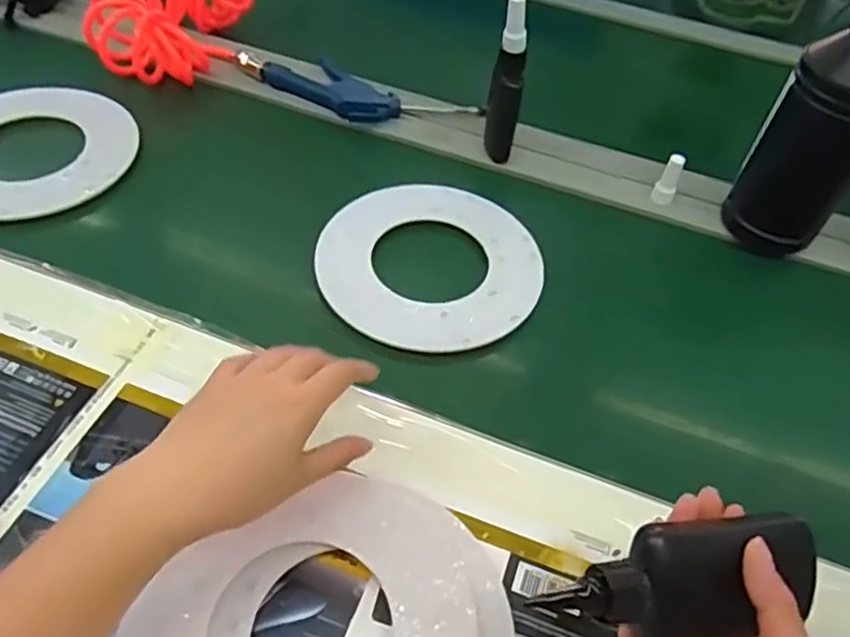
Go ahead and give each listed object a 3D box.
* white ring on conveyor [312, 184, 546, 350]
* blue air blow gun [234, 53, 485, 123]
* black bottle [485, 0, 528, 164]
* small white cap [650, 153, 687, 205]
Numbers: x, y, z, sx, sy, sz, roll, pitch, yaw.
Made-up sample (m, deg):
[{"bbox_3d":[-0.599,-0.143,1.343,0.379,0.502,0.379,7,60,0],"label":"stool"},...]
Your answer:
[{"bbox_3d":[0.004,-0.048,0.576,0.188,0.011,0.168,15,56,4],"label":"white ring on conveyor"},{"bbox_3d":[-0.074,-0.247,0.724,0.263,0.030,0.084,18,51,10],"label":"blue air blow gun"},{"bbox_3d":[0.078,-0.220,0.632,0.030,0.158,0.026,7,50,1],"label":"black bottle"},{"bbox_3d":[0.236,-0.133,0.650,0.019,0.053,0.019,2,50,-3],"label":"small white cap"}]

